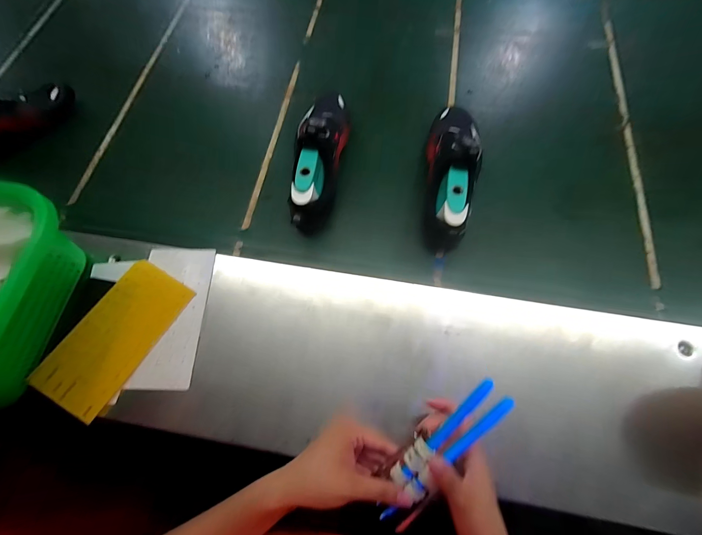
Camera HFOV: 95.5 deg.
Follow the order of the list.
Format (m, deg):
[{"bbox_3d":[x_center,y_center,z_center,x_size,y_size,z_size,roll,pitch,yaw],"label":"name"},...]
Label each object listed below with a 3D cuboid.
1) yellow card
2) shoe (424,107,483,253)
[{"bbox_3d":[-0.309,0.087,0.423,0.097,0.007,0.189,31,69,0],"label":"yellow card"},{"bbox_3d":[0.162,-0.152,0.484,0.078,0.112,0.263,9,68,4],"label":"shoe"}]

